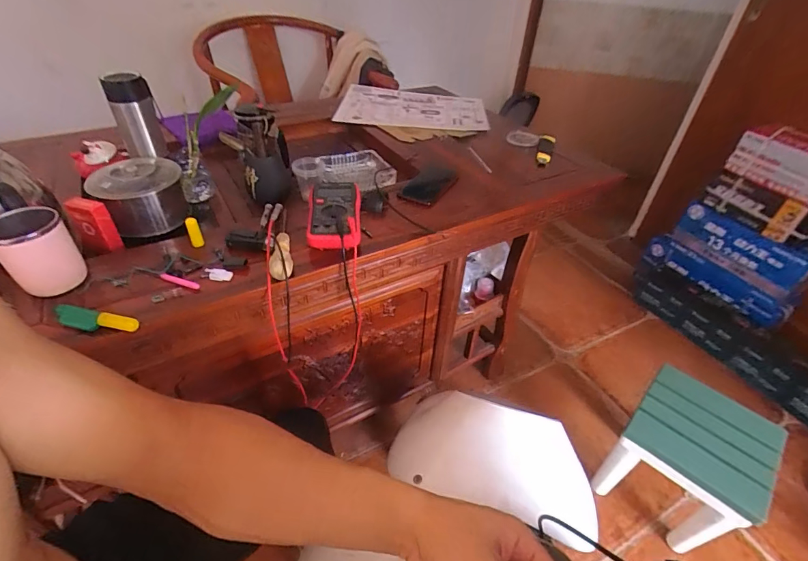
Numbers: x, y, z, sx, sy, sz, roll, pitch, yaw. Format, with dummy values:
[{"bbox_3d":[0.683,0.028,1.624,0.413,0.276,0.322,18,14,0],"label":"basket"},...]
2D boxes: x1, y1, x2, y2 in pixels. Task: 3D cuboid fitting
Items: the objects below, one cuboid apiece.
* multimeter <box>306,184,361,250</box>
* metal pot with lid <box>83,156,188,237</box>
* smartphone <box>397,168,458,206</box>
[{"bbox_3d":[-0.123,-0.120,0.721,0.092,0.042,0.189,-1,41,-5],"label":"multimeter"},{"bbox_3d":[-0.468,-0.155,0.730,0.139,0.100,0.124,-29,50,-31],"label":"metal pot with lid"},{"bbox_3d":[0.056,-0.206,0.869,0.087,0.005,0.177,20,44,19],"label":"smartphone"}]

